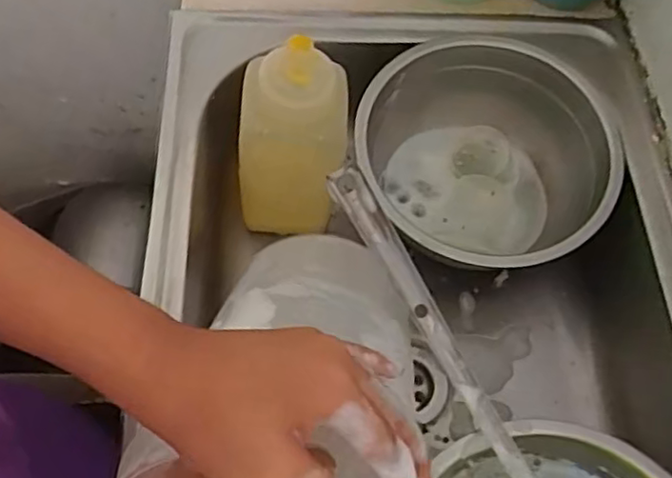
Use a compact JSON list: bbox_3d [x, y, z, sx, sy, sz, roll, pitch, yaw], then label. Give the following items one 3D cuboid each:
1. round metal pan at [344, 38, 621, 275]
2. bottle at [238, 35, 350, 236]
[{"bbox_3d":[0.133,-0.059,0.580,0.196,0.115,0.210,2,62,-3],"label":"round metal pan"},{"bbox_3d":[-0.035,-0.073,0.504,0.078,0.192,0.052,-1,62,-4],"label":"bottle"}]

